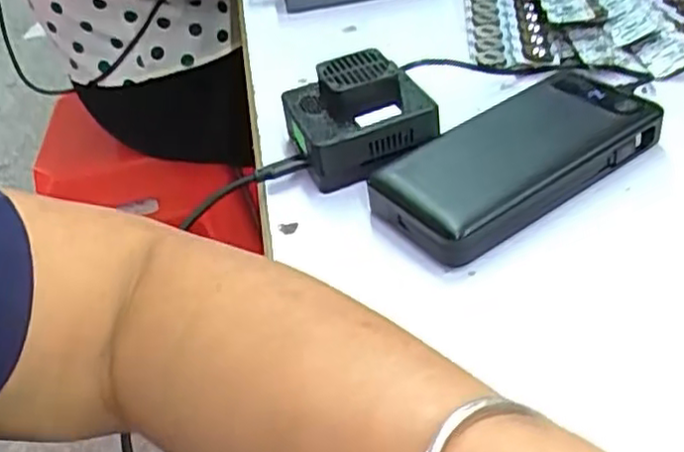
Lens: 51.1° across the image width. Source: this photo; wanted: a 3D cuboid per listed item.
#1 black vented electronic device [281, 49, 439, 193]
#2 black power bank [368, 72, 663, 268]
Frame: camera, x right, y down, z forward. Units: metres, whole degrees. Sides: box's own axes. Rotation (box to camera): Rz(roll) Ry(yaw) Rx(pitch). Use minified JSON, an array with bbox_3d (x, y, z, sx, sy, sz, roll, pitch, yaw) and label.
[{"bbox_3d":[0.009,-0.068,0.431,0.082,0.042,0.075,-18,40,-8],"label":"black vented electronic device"},{"bbox_3d":[0.095,-0.040,0.393,0.159,0.024,0.074,-29,43,-21],"label":"black power bank"}]

